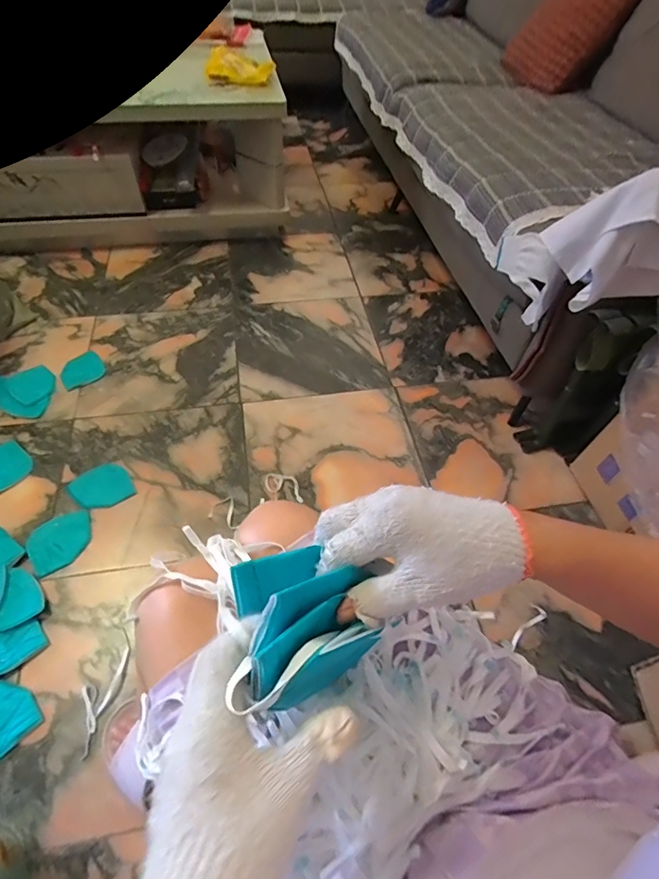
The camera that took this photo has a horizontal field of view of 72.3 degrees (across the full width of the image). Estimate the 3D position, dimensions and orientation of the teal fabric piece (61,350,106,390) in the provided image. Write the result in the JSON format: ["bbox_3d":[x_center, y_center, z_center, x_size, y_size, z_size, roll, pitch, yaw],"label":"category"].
[{"bbox_3d":[-0.654,-0.183,1.190,0.107,0.006,0.107,-30,61,-24],"label":"teal fabric piece"}]

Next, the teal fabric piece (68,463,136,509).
[{"bbox_3d":[-0.497,0.103,0.984,0.114,0.014,0.109,-32,62,-24],"label":"teal fabric piece"}]

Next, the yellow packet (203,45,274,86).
[{"bbox_3d":[-0.261,-1.093,1.322,0.193,0.051,0.116,17,55,11],"label":"yellow packet"}]

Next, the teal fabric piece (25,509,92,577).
[{"bbox_3d":[-0.538,0.203,0.909,0.119,0.007,0.108,-25,63,-25],"label":"teal fabric piece"}]

